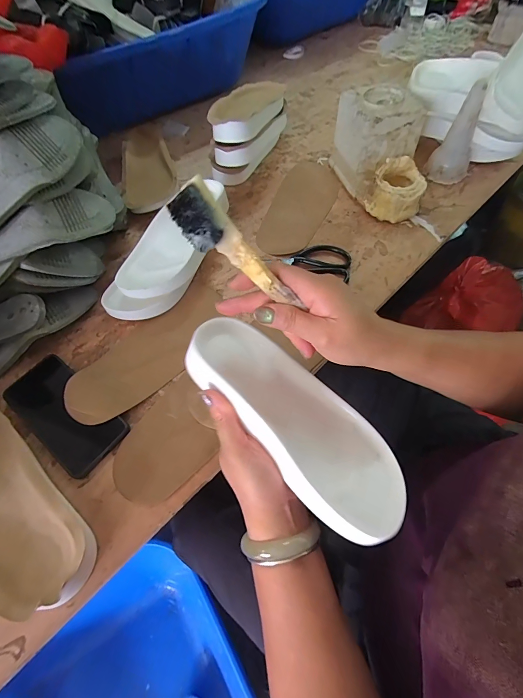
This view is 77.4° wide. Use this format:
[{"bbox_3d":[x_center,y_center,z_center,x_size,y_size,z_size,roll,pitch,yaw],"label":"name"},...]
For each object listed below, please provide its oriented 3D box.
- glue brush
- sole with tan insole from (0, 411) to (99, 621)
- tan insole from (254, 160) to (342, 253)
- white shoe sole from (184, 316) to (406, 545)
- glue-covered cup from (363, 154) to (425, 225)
[{"bbox_3d":[-0.015,-0.066,0.235,0.021,0.114,0.028,-16,50,41],"label":"glue brush"},{"bbox_3d":[-0.270,0.160,0.338,0.242,0.036,0.103,35,67,21],"label":"sole with tan insole"},{"bbox_3d":[0.072,-0.258,0.585,0.104,0.006,0.253,14,62,12],"label":"tan insole"},{"bbox_3d":[0.027,0.061,0.300,0.230,0.032,0.091,45,47,14],"label":"white shoe sole"},{"bbox_3d":[0.219,-0.258,0.536,0.086,0.069,0.073,22,63,16],"label":"glue-covered cup"}]

